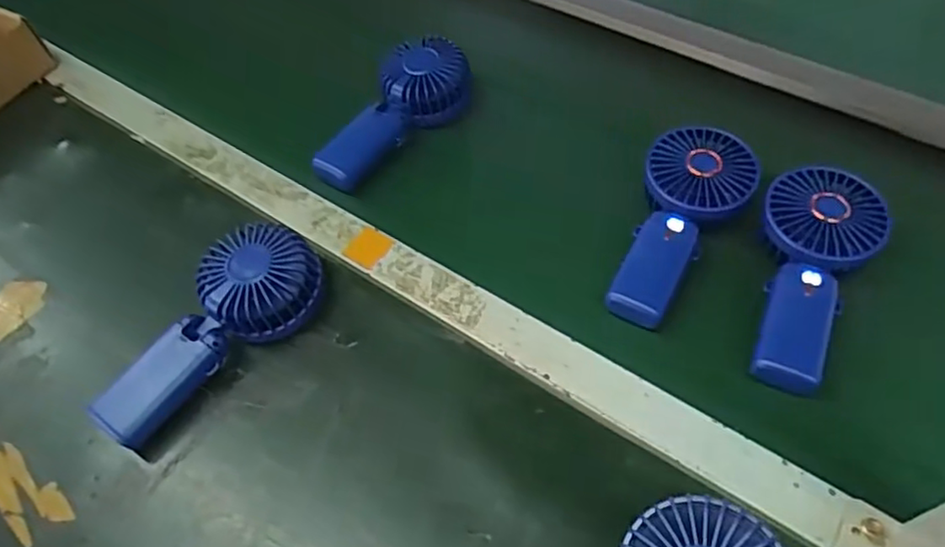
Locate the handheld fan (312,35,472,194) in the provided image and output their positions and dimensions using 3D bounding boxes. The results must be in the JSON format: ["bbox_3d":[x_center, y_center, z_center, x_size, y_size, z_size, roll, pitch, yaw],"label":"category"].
[{"bbox_3d":[-0.072,-0.148,0.581,0.070,0.041,0.178,27,60,20],"label":"handheld fan"}]

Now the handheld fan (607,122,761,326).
[{"bbox_3d":[0.162,-0.041,0.501,0.081,0.039,0.181,24,59,19],"label":"handheld fan"}]

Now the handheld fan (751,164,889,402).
[{"bbox_3d":[0.246,-0.004,0.470,0.080,0.040,0.182,24,59,19],"label":"handheld fan"}]

